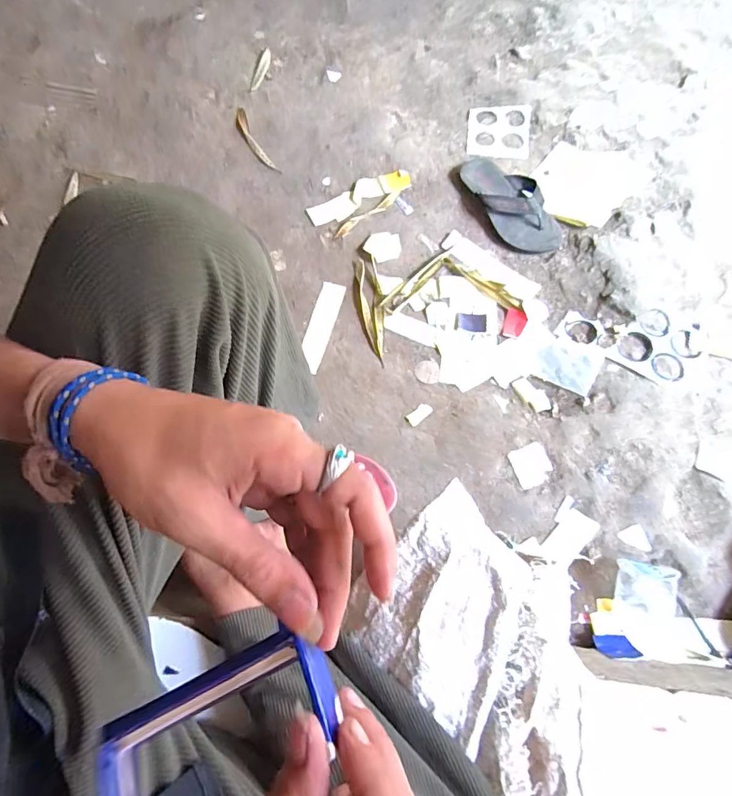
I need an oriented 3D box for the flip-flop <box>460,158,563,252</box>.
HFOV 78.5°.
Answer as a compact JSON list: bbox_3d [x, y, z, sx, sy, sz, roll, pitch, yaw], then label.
[{"bbox_3d":[0.292,-0.399,0.913,0.108,0.042,0.265,-33,74,-10],"label":"flip-flop"}]

